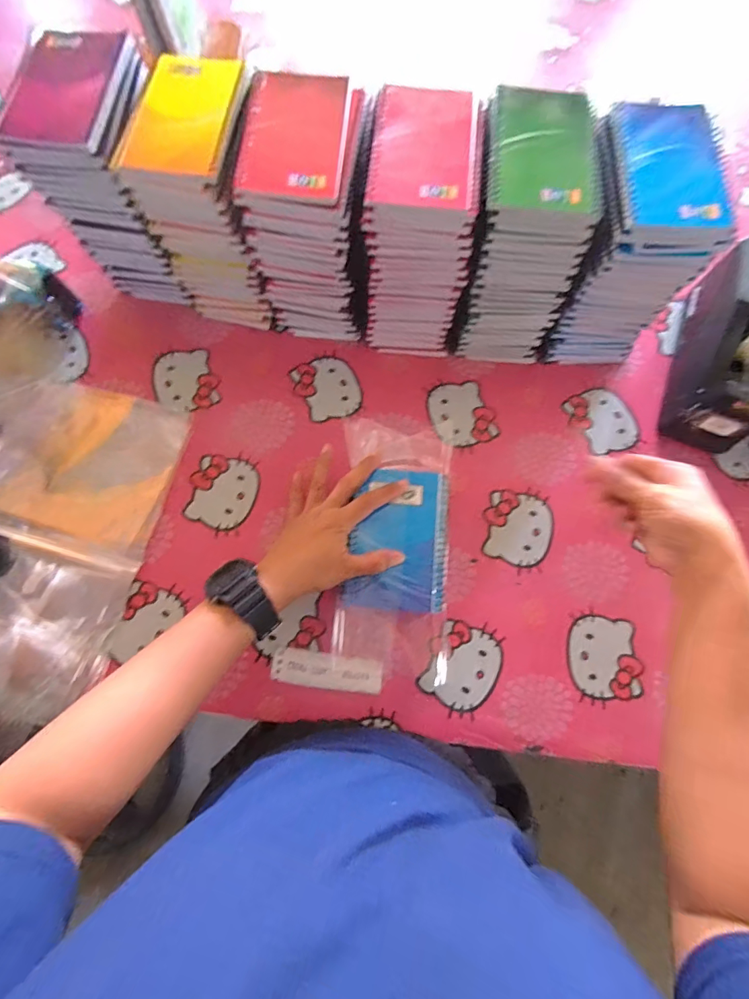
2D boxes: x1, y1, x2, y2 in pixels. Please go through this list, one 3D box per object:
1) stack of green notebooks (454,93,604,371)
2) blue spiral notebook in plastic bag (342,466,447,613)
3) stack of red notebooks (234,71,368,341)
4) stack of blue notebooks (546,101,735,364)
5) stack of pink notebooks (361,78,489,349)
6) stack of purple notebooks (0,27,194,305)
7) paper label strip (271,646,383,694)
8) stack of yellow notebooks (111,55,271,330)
[{"bbox_3d":[0.142,-0.255,0.435,0.103,0.193,0.134,3,75,0],"label":"stack of green notebooks"},{"bbox_3d":[0.024,0.036,0.400,0.090,0.014,0.129,5,75,0],"label":"blue spiral notebook in plastic bag"},{"bbox_3d":[-0.060,-0.279,0.438,0.109,0.190,0.127,8,75,1],"label":"stack of red notebooks"},{"bbox_3d":[0.242,-0.248,0.436,0.101,0.188,0.133,2,75,-1],"label":"stack of blue notebooks"},{"bbox_3d":[0.041,-0.265,0.437,0.098,0.188,0.137,3,75,0],"label":"stack of pink notebooks"},{"bbox_3d":[-0.264,-0.326,0.448,0.099,0.183,0.137,3,75,0],"label":"stack of purple notebooks"},{"bbox_3d":[-0.046,0.169,0.422,0.107,0.004,0.030,7,74,3],"label":"paper label strip"},{"bbox_3d":[-0.166,-0.301,0.444,0.099,0.185,0.135,7,75,1],"label":"stack of yellow notebooks"}]

